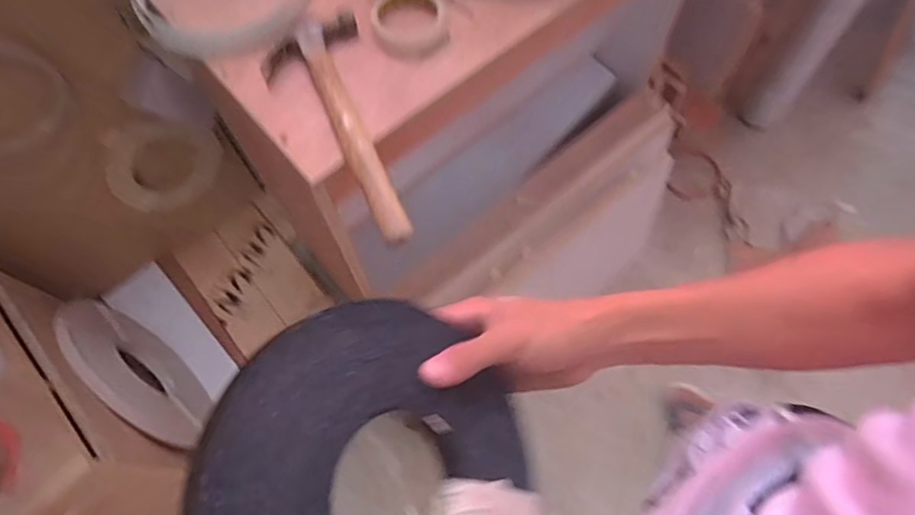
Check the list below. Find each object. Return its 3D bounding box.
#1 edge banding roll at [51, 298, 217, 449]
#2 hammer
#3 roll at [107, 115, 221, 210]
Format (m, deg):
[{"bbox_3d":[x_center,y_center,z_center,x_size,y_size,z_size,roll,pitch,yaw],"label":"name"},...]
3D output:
[{"bbox_3d":[-0.677,0.230,1.210,0.024,0.400,0.369,-46,107,-3],"label":"edge banding roll"},{"bbox_3d":[-0.135,-0.146,0.652,0.120,0.024,0.316,-19,68,-7],"label":"hammer"},{"bbox_3d":[-0.671,-0.208,1.318,0.246,0.280,0.029,-35,71,-13],"label":"roll"}]

